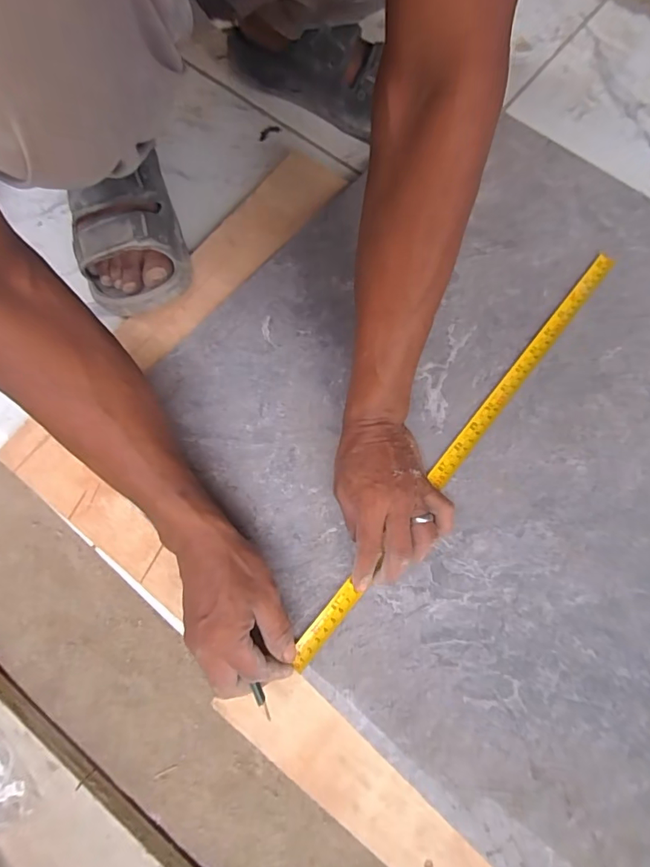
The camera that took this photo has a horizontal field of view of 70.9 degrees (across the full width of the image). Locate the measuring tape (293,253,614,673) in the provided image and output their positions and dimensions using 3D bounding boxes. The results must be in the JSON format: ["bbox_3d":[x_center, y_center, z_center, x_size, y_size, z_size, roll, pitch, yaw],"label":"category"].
[{"bbox_3d":[0.133,0.003,0.421,0.017,0.005,0.489,39,77,11],"label":"measuring tape"}]

